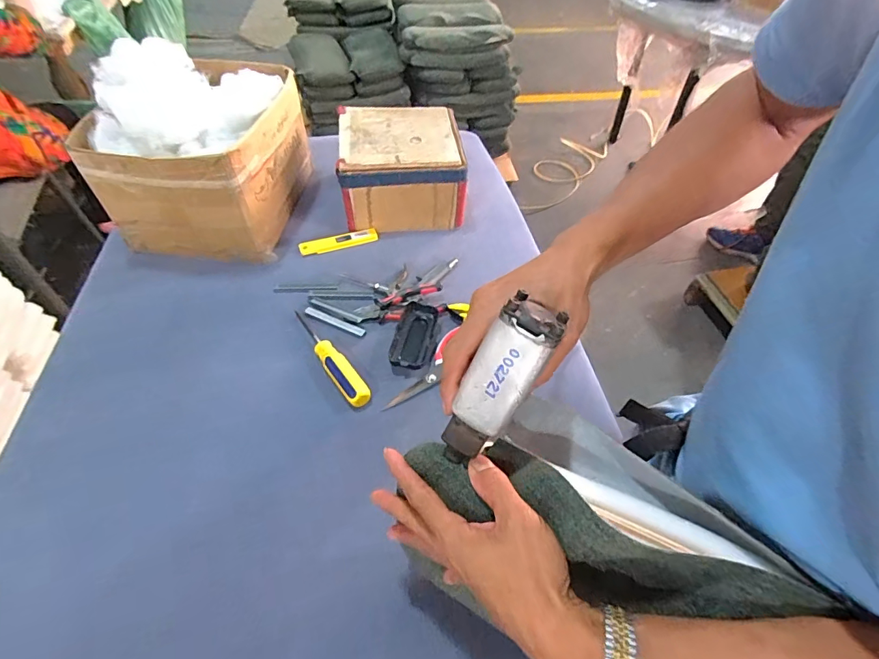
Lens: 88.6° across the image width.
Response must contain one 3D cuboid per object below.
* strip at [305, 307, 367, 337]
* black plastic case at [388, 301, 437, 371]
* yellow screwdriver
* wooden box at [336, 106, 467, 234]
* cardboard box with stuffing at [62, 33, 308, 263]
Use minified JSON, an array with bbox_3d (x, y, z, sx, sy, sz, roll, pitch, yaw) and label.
[{"bbox_3d":[-0.156,-0.012,0.671,0.101,0.005,0.013,20,52,15],"label":"strip"},{"bbox_3d":[-0.037,0.011,0.649,0.055,0.025,0.112,8,50,6],"label":"black plastic case"},{"bbox_3d":[-0.153,0.034,0.623,0.034,0.020,0.189,-28,56,-23],"label":"yellow screwdriver"},{"bbox_3d":[-0.070,-0.297,0.833,0.214,0.131,0.212,-5,50,-6],"label":"wooden box"},{"bbox_3d":[-0.380,-0.305,0.752,0.241,0.236,0.303,8,50,5],"label":"cardboard box with stuffing"}]

